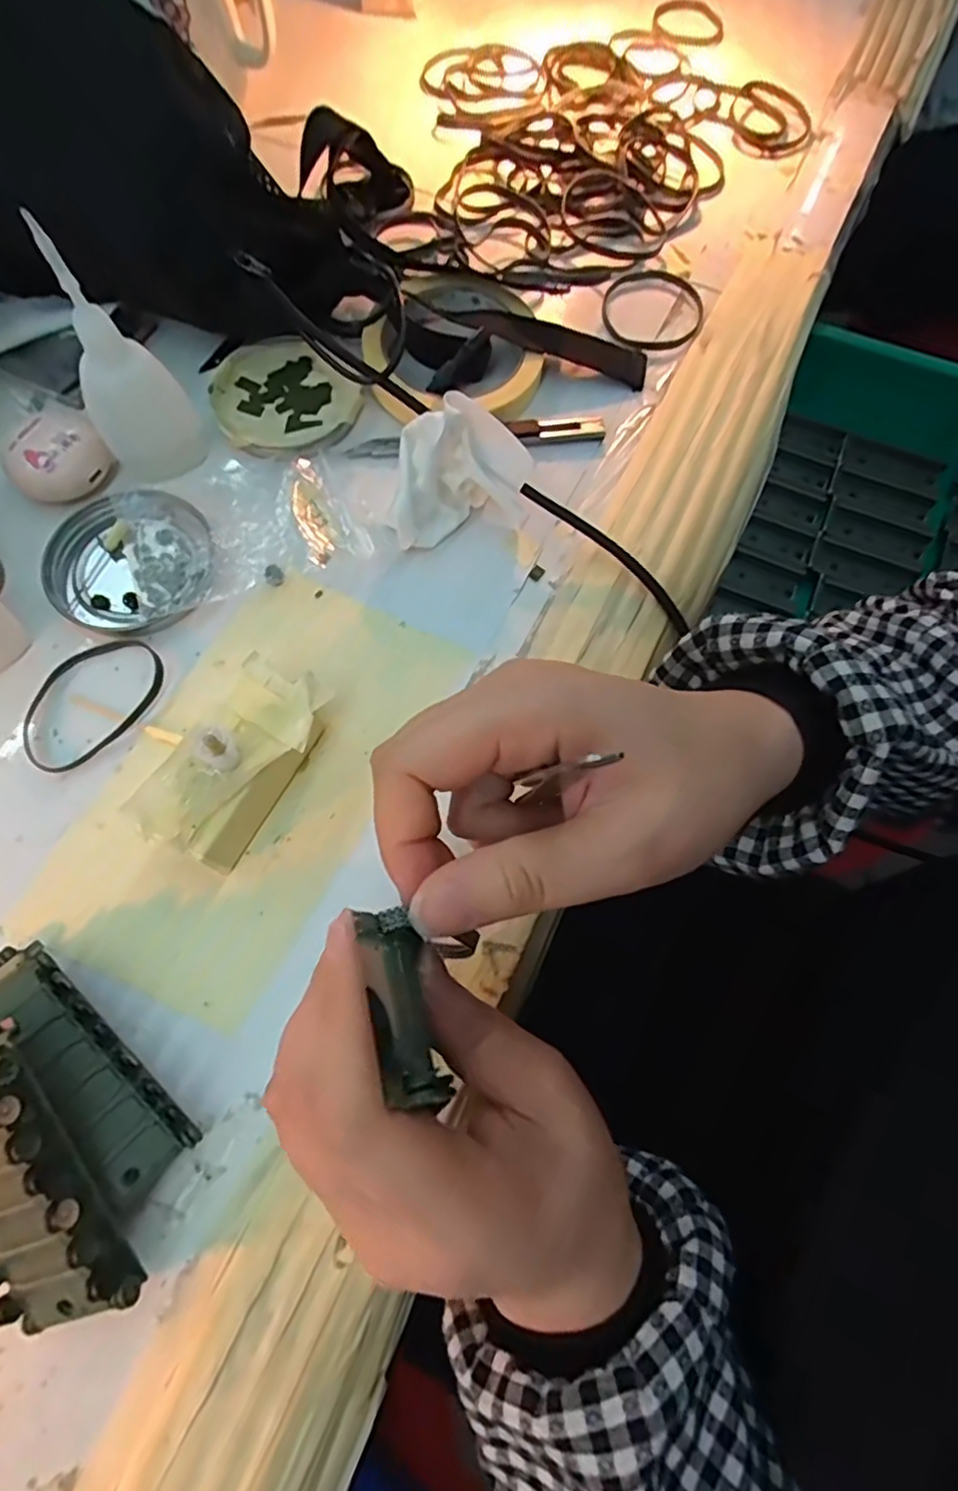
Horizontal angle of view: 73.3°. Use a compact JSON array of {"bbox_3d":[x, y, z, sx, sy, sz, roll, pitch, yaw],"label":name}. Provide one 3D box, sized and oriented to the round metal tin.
[{"bbox_3d":[-0.170,-0.092,0.315,0.081,0.008,0.075,1,71,-2],"label":"round metal tin"}]

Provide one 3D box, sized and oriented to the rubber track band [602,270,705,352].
[{"bbox_3d":[0.103,-0.262,0.385,0.064,0.006,0.064,1,71,-2],"label":"rubber track band"}]

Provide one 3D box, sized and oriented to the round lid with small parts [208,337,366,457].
[{"bbox_3d":[-0.108,-0.189,0.354,0.080,0.009,0.073,1,71,-2],"label":"round lid with small parts"}]

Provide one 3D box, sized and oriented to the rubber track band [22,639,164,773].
[{"bbox_3d":[-0.178,-0.022,0.295,0.069,0.004,0.047,-42,77,-15],"label":"rubber track band"}]

